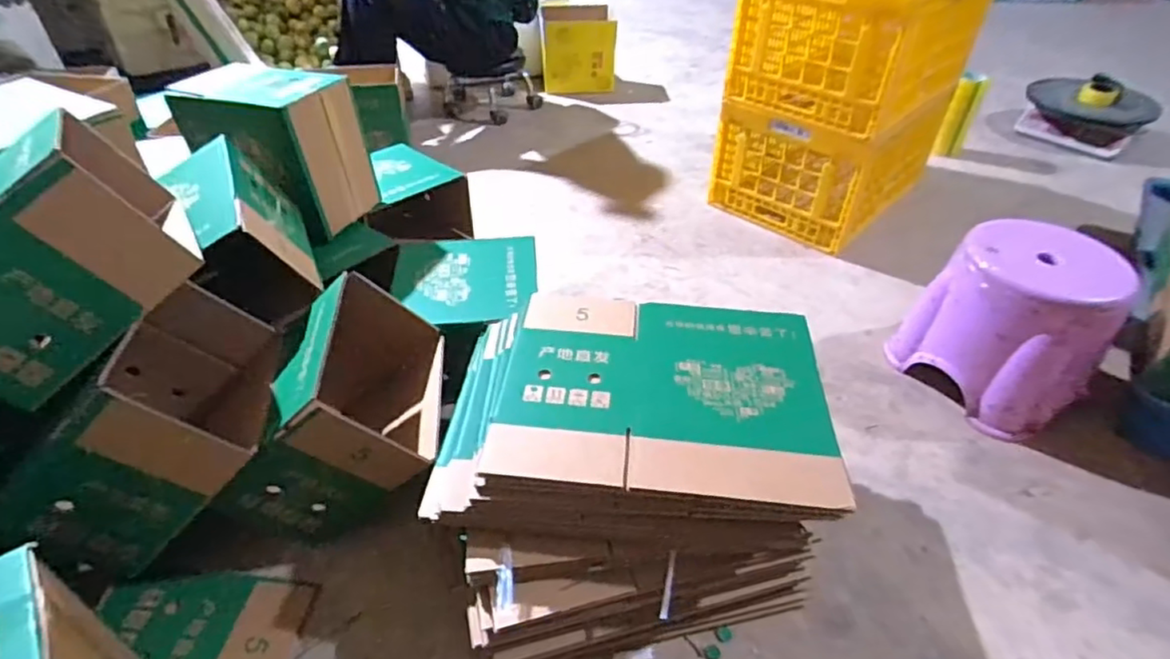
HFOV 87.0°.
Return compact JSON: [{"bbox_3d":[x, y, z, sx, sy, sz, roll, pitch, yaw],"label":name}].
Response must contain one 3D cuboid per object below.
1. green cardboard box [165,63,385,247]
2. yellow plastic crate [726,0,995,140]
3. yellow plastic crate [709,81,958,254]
[{"bbox_3d":[-0.632,-0.365,1.256,0.289,0.273,0.211,14,42,14],"label":"green cardboard box"},{"bbox_3d":[0.687,-0.737,1.538,0.520,0.310,0.407,-32,51,-33],"label":"yellow plastic crate"},{"bbox_3d":[0.712,-0.523,1.788,0.404,0.320,0.590,33,50,31],"label":"yellow plastic crate"}]

